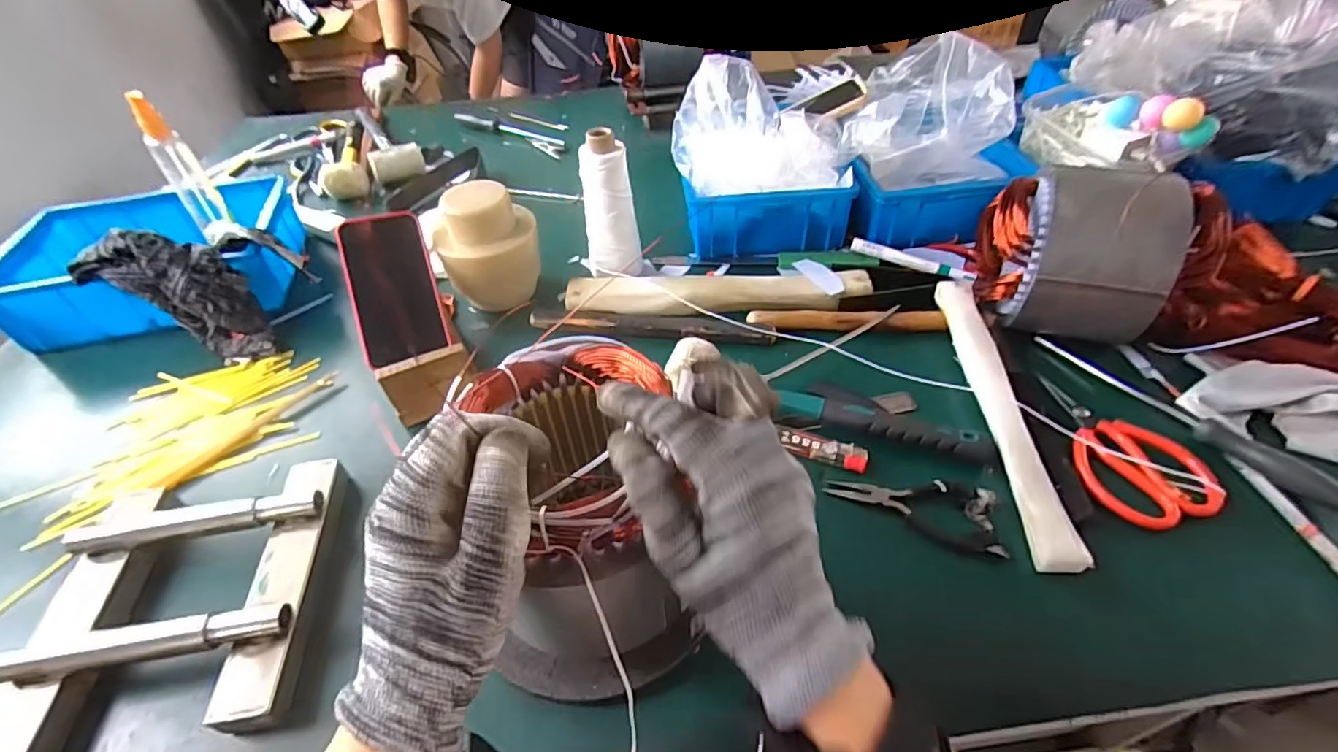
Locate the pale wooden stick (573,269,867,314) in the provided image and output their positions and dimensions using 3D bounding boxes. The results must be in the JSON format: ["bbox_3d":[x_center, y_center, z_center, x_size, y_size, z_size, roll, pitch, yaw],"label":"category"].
[{"bbox_3d":[0.053,-0.090,0.636,0.329,0.029,0.054,-1,45,3],"label":"pale wooden stick"}]

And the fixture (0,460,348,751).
[{"bbox_3d":[-0.350,0.158,0.415,0.190,0.044,0.190,-9,45,-4],"label":"fixture"}]

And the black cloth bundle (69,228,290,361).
[{"bbox_3d":[-0.509,-0.085,0.615,0.191,0.070,0.074,36,44,-19],"label":"black cloth bundle"}]

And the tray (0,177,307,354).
[{"bbox_3d":[-0.620,-0.151,0.696,0.297,0.073,0.223,-11,46,-7],"label":"tray"}]

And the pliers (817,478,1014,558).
[{"bbox_3d":[0.192,0.106,0.452,0.125,0.011,0.057,7,46,11],"label":"pliers"}]

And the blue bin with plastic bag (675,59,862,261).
[{"bbox_3d":[0.108,-0.273,0.710,0.206,0.166,0.181,-4,45,0],"label":"blue bin with plastic bag"}]

